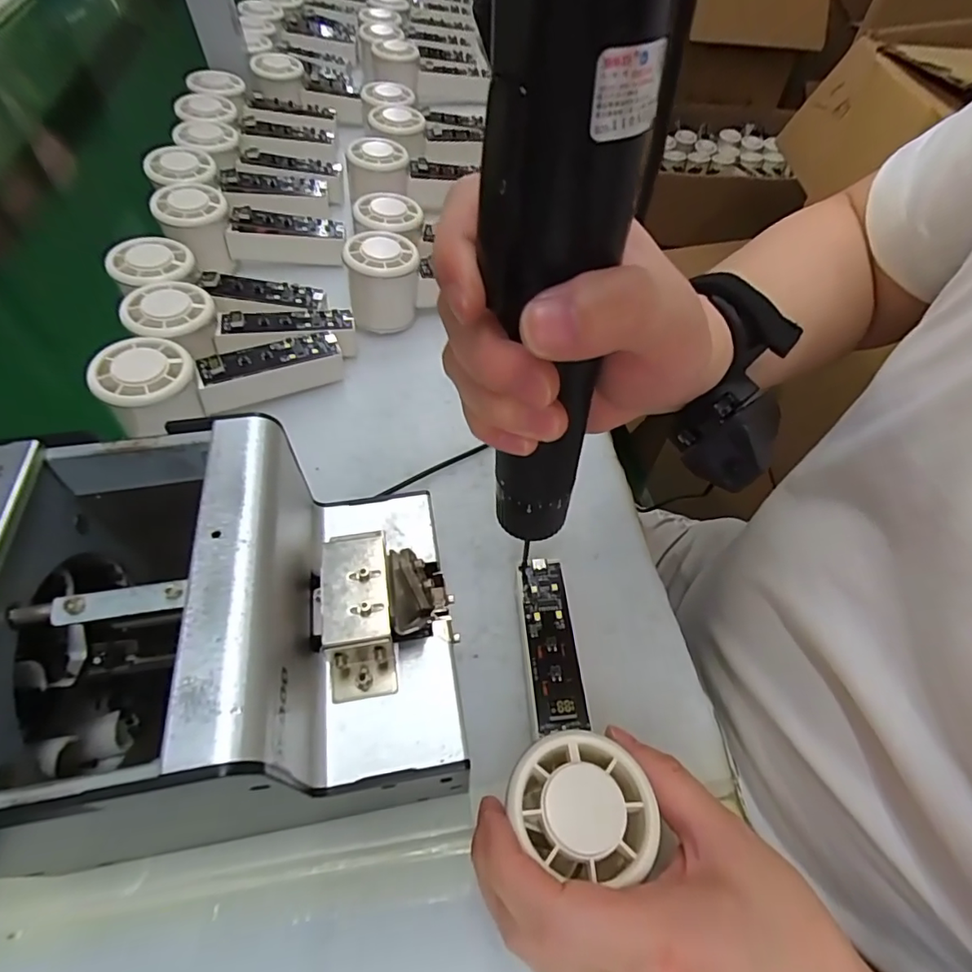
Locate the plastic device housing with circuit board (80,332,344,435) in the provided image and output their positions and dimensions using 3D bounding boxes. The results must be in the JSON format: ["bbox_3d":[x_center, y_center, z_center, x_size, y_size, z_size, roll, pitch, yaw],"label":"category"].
[{"bbox_3d":[-0.176,-0.072,0.365,0.154,0.053,0.057,-18,57,-32],"label":"plastic device housing with circuit board"}]

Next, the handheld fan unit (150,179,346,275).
[{"bbox_3d":[-0.205,-0.221,0.472,0.150,0.059,0.056,0,55,-18],"label":"handheld fan unit"}]

